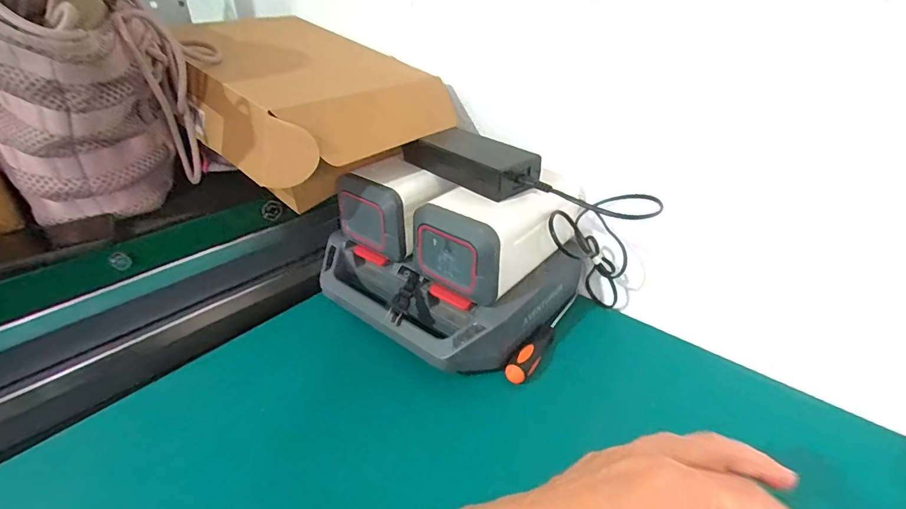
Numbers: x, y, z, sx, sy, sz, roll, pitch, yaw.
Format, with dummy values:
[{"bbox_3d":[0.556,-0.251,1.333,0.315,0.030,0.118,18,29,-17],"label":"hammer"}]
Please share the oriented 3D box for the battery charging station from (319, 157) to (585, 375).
[{"bbox_3d":[-0.001,-0.022,0.552,0.275,0.167,0.238,23,38,33],"label":"battery charging station"}]

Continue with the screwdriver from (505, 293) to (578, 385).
[{"bbox_3d":[0.108,0.092,0.530,0.025,0.024,0.167,18,35,26],"label":"screwdriver"}]

